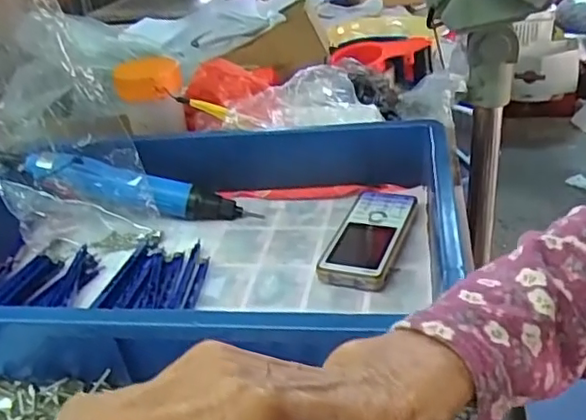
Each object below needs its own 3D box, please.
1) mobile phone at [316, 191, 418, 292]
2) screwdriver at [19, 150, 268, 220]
[{"bbox_3d":[0.064,0.023,0.522,0.061,0.021,0.128,6,32,22],"label":"mobile phone"},{"bbox_3d":[-0.150,-0.021,0.590,0.222,0.033,0.029,13,31,-2],"label":"screwdriver"}]

